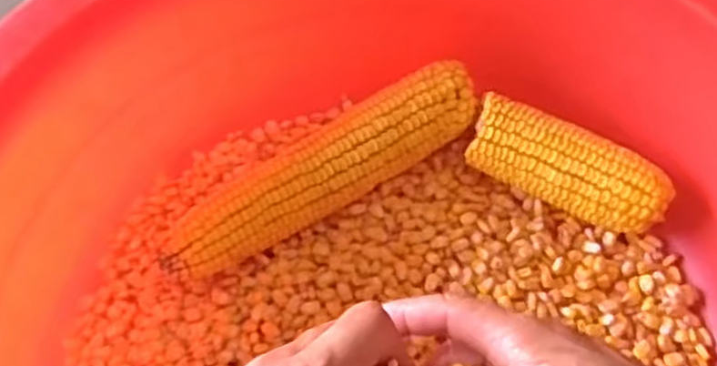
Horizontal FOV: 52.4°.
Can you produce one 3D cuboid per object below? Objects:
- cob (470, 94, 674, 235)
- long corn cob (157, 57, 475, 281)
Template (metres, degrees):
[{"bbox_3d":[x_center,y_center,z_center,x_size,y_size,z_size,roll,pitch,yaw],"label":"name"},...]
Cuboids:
[{"bbox_3d":[0.131,-0.005,0.469,0.123,0.050,0.043,26,68,7],"label":"cob"},{"bbox_3d":[-0.020,-0.005,0.466,0.216,0.047,0.045,-30,72,-15],"label":"long corn cob"}]

